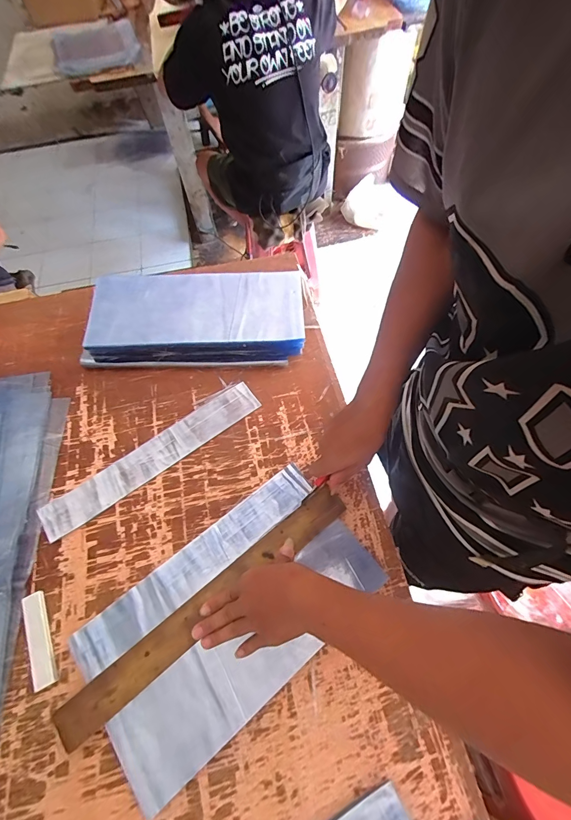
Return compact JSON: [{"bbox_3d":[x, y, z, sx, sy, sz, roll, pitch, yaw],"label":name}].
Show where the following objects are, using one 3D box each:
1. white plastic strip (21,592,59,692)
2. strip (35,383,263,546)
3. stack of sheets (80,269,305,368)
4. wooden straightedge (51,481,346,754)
[{"bbox_3d":[-0.324,0.299,0.457,0.028,0.006,0.112,-25,65,-10],"label":"white plastic strip"},{"bbox_3d":[-0.211,0.072,0.573,0.372,0.006,0.062,-34,69,-14],"label":"strip"},{"bbox_3d":[-0.166,-0.167,0.644,0.396,0.085,0.170,-5,63,0],"label":"stack of sheets"},{"bbox_3d":[-0.094,0.255,0.473,0.433,0.009,0.048,-36,70,-16],"label":"wooden straightedge"}]

